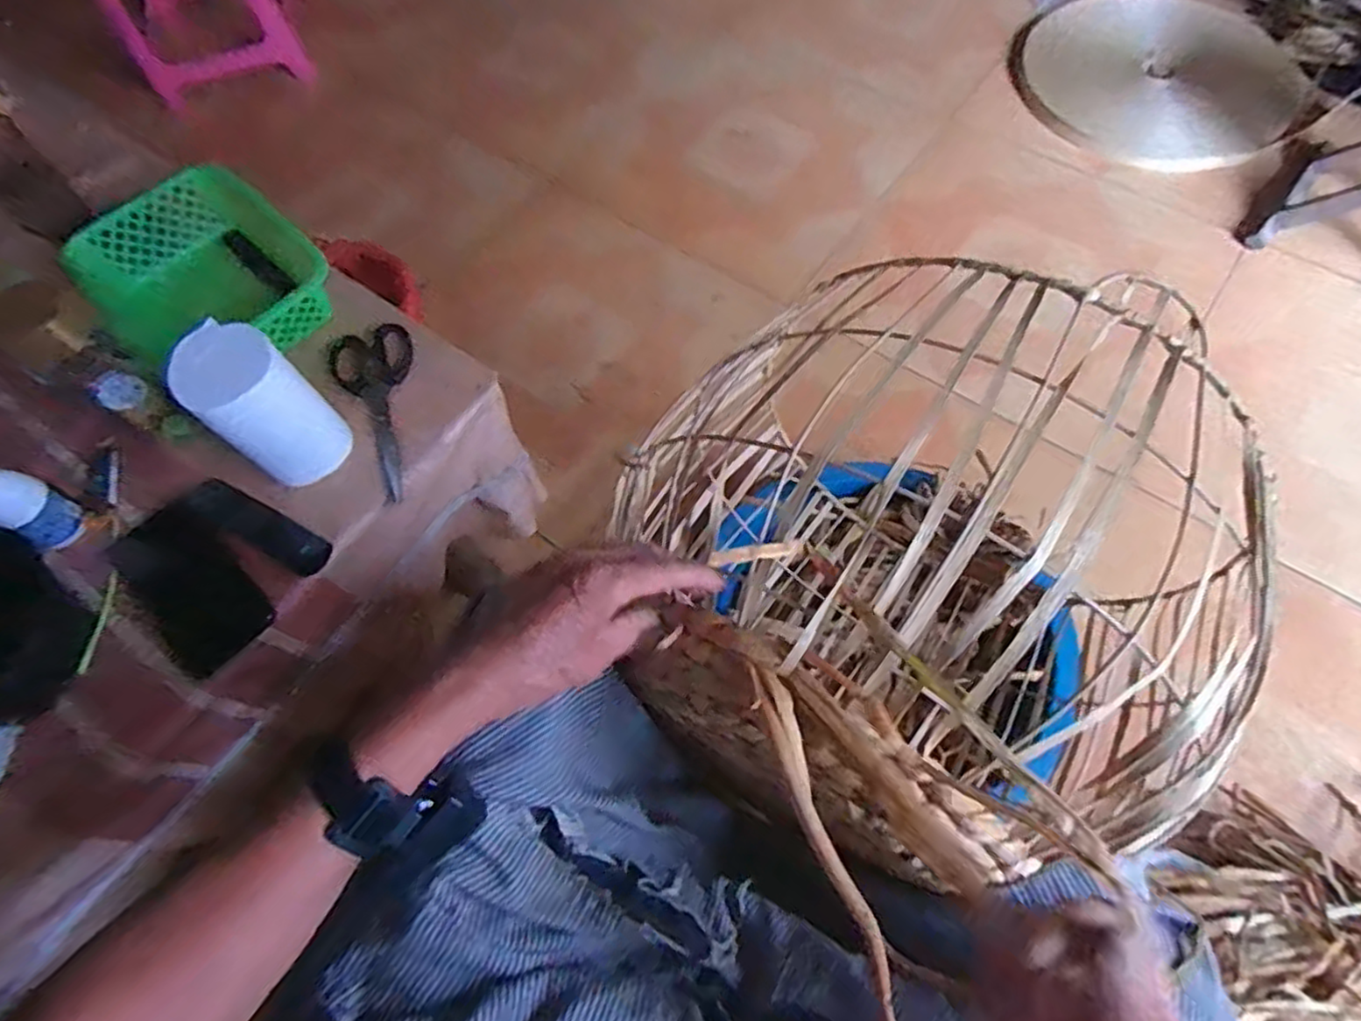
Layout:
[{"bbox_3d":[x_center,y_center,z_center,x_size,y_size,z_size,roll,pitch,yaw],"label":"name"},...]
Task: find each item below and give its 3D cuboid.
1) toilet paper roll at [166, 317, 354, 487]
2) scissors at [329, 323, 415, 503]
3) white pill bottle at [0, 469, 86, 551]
[{"bbox_3d":[-0.357,-0.089,0.590,0.084,0.136,0.077,-1,65,3],"label":"toilet paper roll"},{"bbox_3d":[-0.273,-0.104,0.658,0.078,0.010,0.182,-29,72,-8],"label":"scissors"},{"bbox_3d":[-0.553,-0.009,0.568,0.040,0.111,0.040,31,71,16],"label":"white pill bottle"}]

